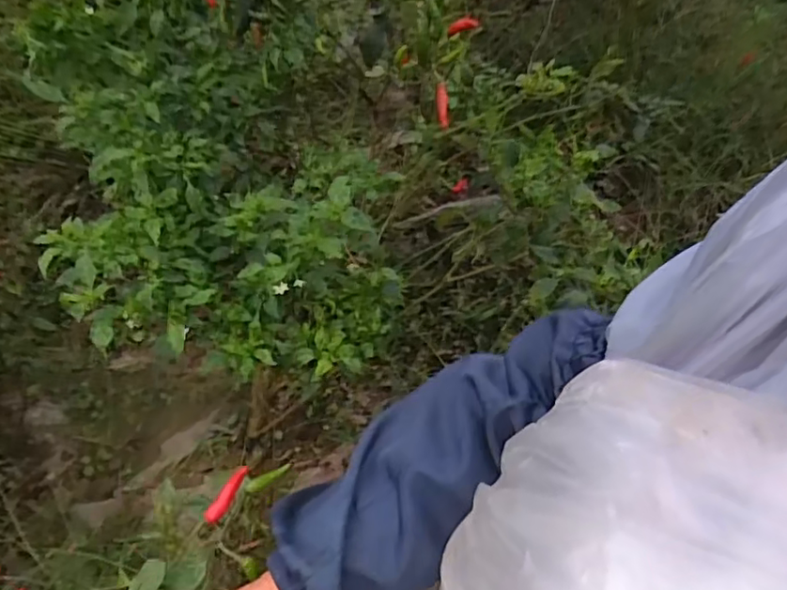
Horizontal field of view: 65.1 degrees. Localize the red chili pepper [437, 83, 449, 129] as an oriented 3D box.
[{"bbox_3d":[0.049,-0.191,0.618,0.012,0.055,0.017,-1,55,4],"label":"red chili pepper"}]

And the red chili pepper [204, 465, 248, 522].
[{"bbox_3d":[-0.116,0.139,0.432,0.010,0.006,0.046,34,88,25],"label":"red chili pepper"}]

